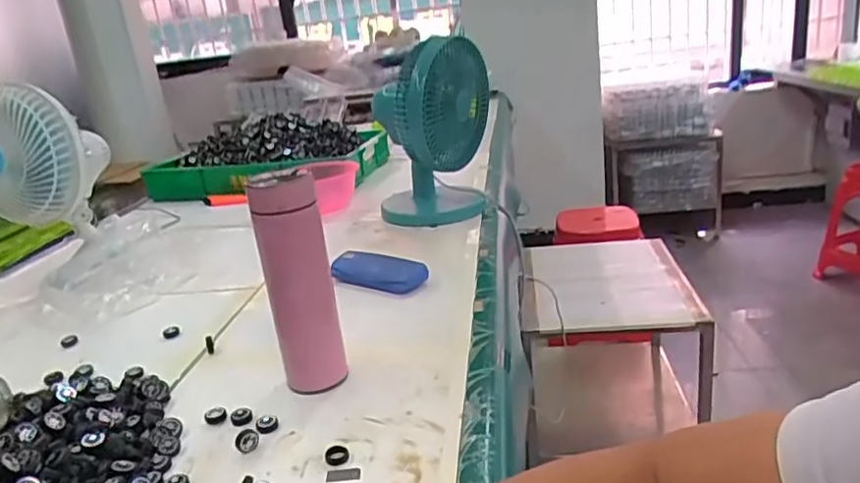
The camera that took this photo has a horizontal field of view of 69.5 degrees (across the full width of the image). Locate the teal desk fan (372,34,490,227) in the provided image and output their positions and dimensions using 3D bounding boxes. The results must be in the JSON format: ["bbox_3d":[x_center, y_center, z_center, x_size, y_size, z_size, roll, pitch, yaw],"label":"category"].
[{"bbox_3d":[0.004,-0.193,1.132,0.191,0.305,0.253,-3,20,8],"label":"teal desk fan"}]

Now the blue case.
[{"bbox_3d":[-0.078,0.044,0.867,0.148,0.039,0.048,6,23,31],"label":"blue case"}]

